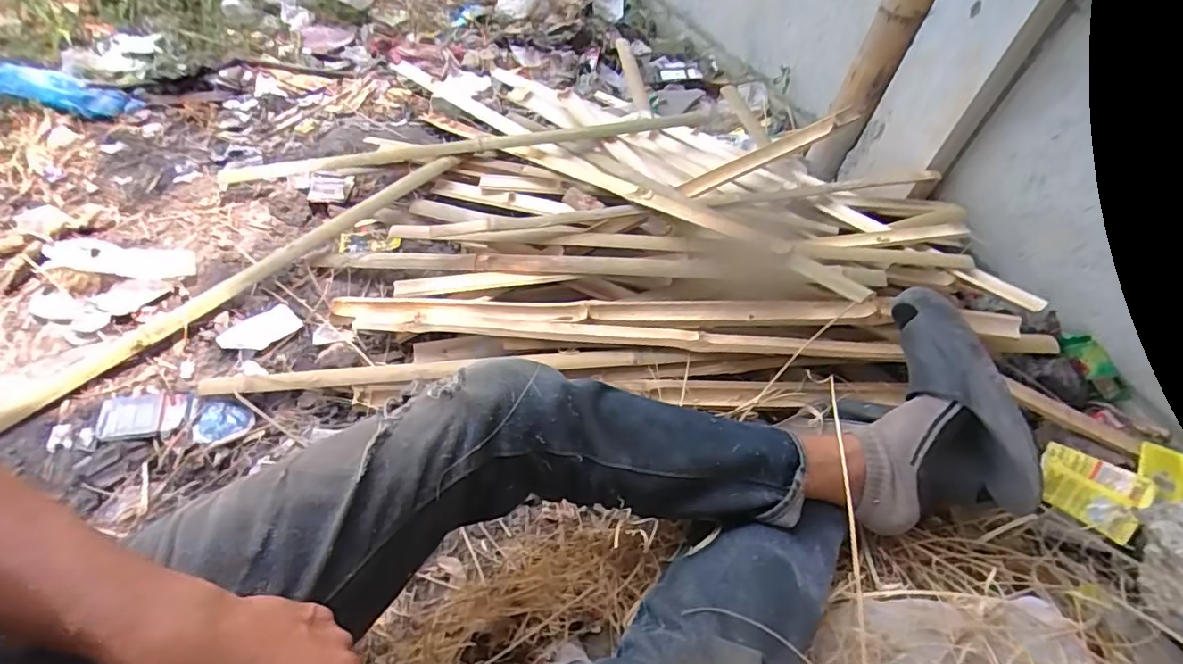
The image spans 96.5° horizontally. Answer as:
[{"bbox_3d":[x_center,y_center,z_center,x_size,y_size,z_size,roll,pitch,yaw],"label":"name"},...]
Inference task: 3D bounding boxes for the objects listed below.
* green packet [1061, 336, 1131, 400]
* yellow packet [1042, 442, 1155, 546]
[{"bbox_3d":[0.828,0.056,0.871,0.008,0.047,0.123,-9,66,-33],"label":"green packet"},{"bbox_3d":[0.712,0.225,0.756,0.118,0.017,0.103,29,75,30],"label":"yellow packet"}]

